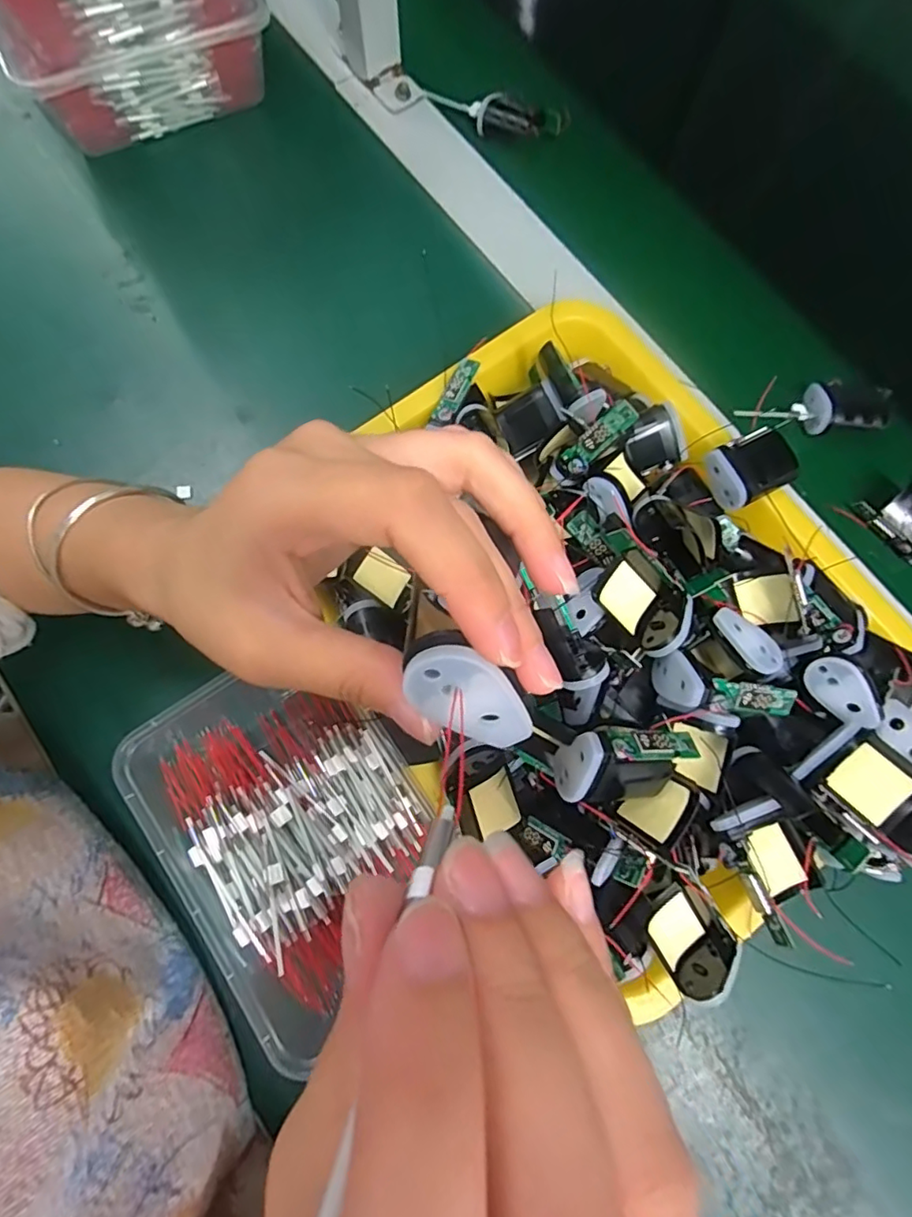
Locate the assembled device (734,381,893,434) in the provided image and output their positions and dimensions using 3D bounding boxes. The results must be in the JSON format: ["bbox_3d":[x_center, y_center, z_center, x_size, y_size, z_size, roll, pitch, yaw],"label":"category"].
[{"bbox_3d":[0.238,-0.130,0.372,0.090,0.030,0.038,-3,78,-2],"label":"assembled device"}]

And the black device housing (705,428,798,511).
[{"bbox_3d":[0.168,-0.080,0.322,0.045,0.016,0.034,-26,80,-7],"label":"black device housing"}]

